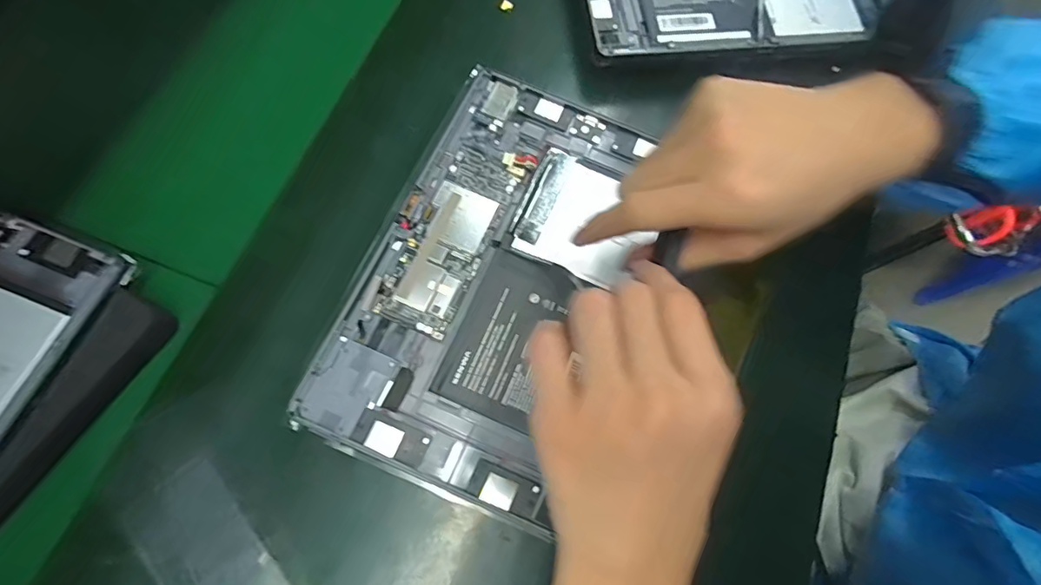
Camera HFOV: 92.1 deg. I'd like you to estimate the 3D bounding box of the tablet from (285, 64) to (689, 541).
[{"bbox_3d":[-0.009,-0.015,0.301,0.148,0.015,0.251,21,72,7],"label":"tablet"}]

